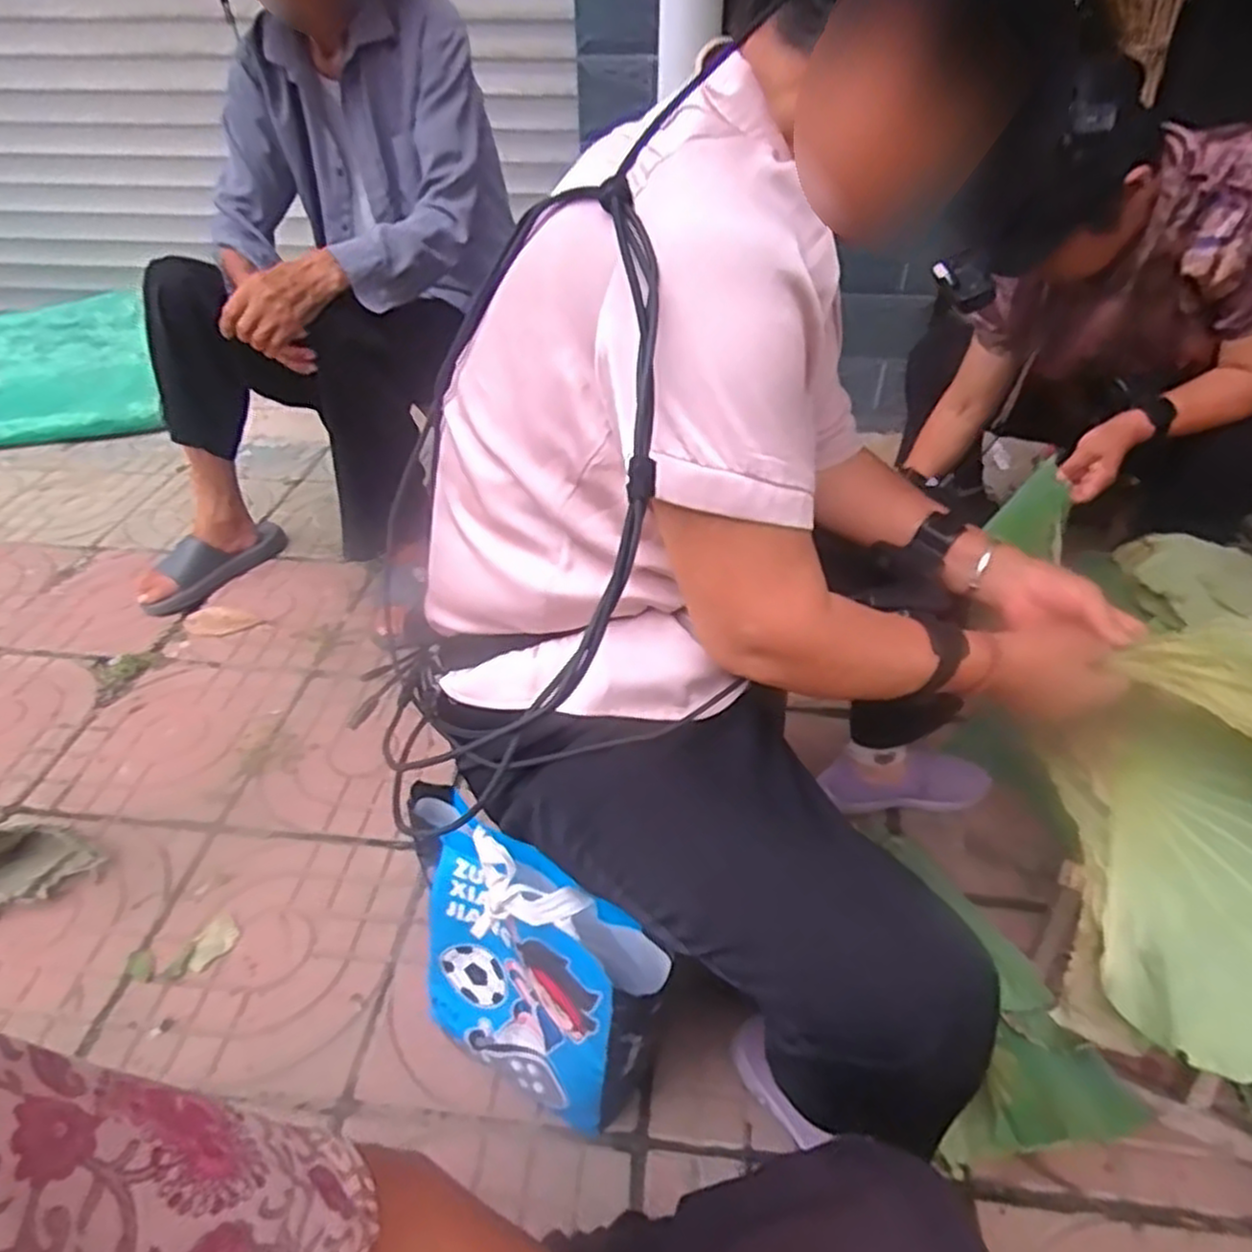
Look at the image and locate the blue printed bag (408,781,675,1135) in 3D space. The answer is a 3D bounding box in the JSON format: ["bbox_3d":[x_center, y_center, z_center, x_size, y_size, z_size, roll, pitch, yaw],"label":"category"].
[{"bbox_3d":[-0.097,0.339,0.750,0.272,0.293,0.112,23,45,25],"label":"blue printed bag"}]

